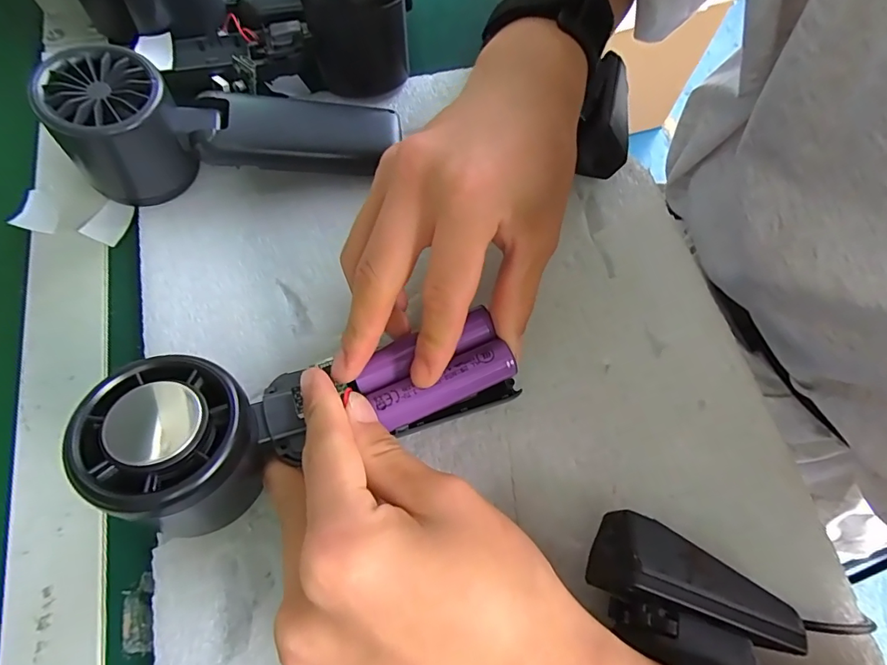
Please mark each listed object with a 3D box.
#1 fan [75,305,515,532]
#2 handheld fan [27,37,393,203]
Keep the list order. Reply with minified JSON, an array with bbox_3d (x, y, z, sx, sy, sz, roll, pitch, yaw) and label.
[{"bbox_3d":[-0.047,0.030,0.183,0.158,0.031,0.060,-10,68,-25],"label":"fan"},{"bbox_3d":[-0.106,-0.104,0.248,0.162,0.054,0.055,-7,69,-18],"label":"handheld fan"}]

